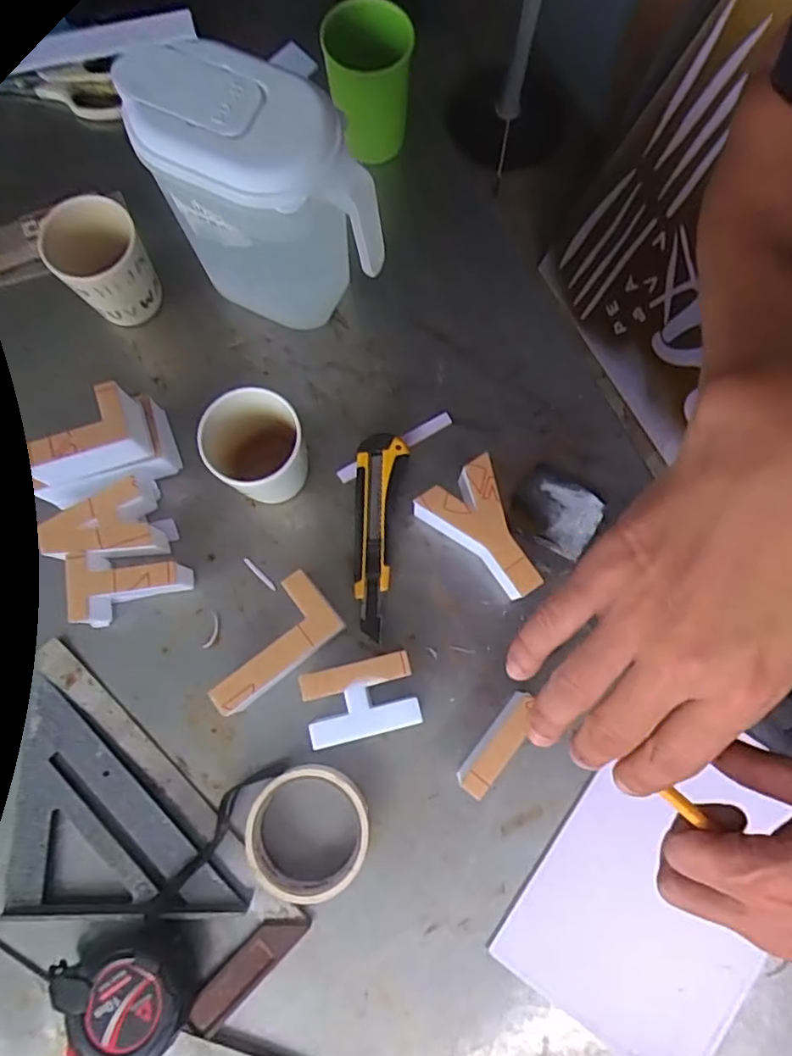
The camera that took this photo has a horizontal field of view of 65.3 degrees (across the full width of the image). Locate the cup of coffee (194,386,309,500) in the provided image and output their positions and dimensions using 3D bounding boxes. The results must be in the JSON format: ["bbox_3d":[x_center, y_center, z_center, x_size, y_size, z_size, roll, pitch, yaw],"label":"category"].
[{"bbox_3d":[-0.104,-0.058,0.484,0.068,0.096,0.069,0,78,0],"label":"cup of coffee"}]

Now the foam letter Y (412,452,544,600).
[{"bbox_3d":[0.071,0.007,0.492,0.064,0.044,0.106,-35,80,-7],"label":"foam letter Y"}]

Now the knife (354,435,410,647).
[{"bbox_3d":[-0.016,0.005,0.506,0.039,0.021,0.162,3,78,0],"label":"knife"}]

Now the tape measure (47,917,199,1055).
[{"bbox_3d":[-0.186,0.324,0.431,0.083,0.039,0.078,-30,80,-6],"label":"tape measure"}]

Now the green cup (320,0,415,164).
[{"bbox_3d":[-0.023,-0.378,0.535,0.070,0.111,0.070,0,78,0],"label":"green cup"}]

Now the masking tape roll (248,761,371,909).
[{"bbox_3d":[-0.065,0.226,0.460,0.087,0.027,0.089,0,78,0],"label":"masking tape roll"}]

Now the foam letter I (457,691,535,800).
[{"bbox_3d":[0.078,0.160,0.460,0.020,0.048,0.081,42,81,8],"label":"foam letter I"}]

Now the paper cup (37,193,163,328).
[{"bbox_3d":[-0.241,-0.219,0.521,0.071,0.092,0.076,-30,80,-6],"label":"paper cup"}]

